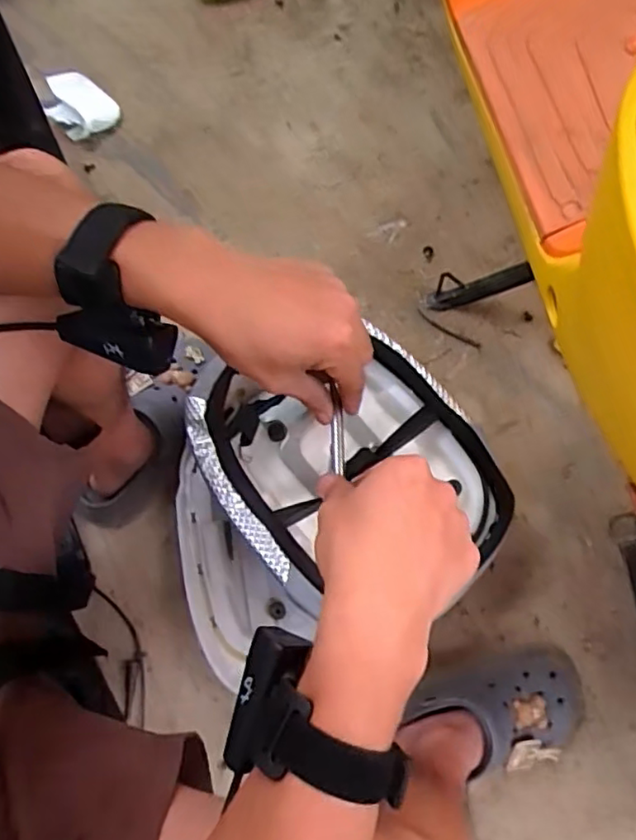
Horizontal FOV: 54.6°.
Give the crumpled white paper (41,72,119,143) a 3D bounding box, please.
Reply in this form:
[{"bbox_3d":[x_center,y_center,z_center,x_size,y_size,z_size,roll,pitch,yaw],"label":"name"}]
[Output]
[{"bbox_3d":[-0.341,-0.453,0.878,0.091,0.047,0.083,-43,79,-12],"label":"crumpled white paper"}]

